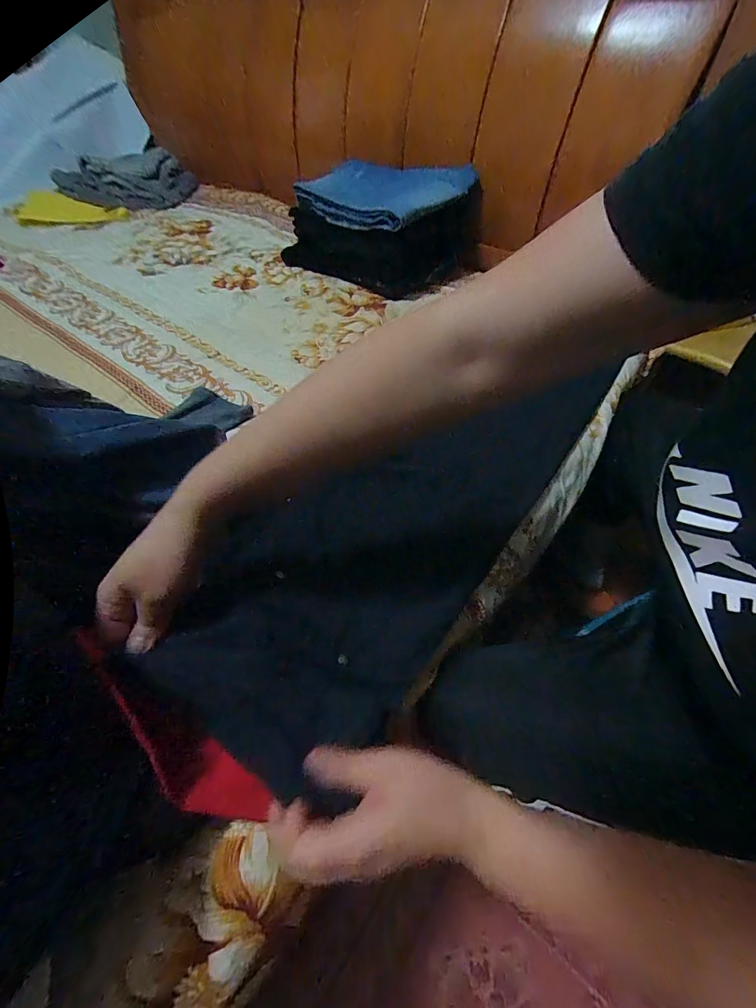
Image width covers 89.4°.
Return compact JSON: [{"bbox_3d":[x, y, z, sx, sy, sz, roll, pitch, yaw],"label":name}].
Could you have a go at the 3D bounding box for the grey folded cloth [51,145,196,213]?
[{"bbox_3d":[-0.724,-0.949,1.113,0.343,0.091,0.264,22,55,18],"label":"grey folded cloth"}]

